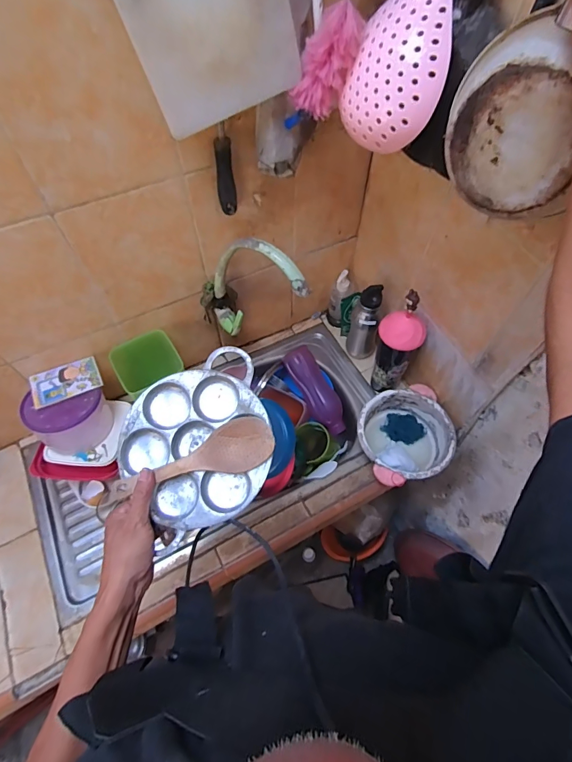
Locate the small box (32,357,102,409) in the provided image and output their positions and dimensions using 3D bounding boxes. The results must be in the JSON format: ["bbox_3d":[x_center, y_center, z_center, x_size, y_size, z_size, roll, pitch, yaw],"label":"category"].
[{"bbox_3d":[-0.425,0.002,0.762,0.120,0.008,0.088,-24,54,-20],"label":"small box"}]

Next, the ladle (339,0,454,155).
[{"bbox_3d":[0.161,-0.442,0.435,0.119,0.336,0.047,37,38,19],"label":"ladle"}]

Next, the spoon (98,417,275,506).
[{"bbox_3d":[-0.119,0.101,0.478,0.212,0.020,0.061,-19,61,-4],"label":"spoon"}]

